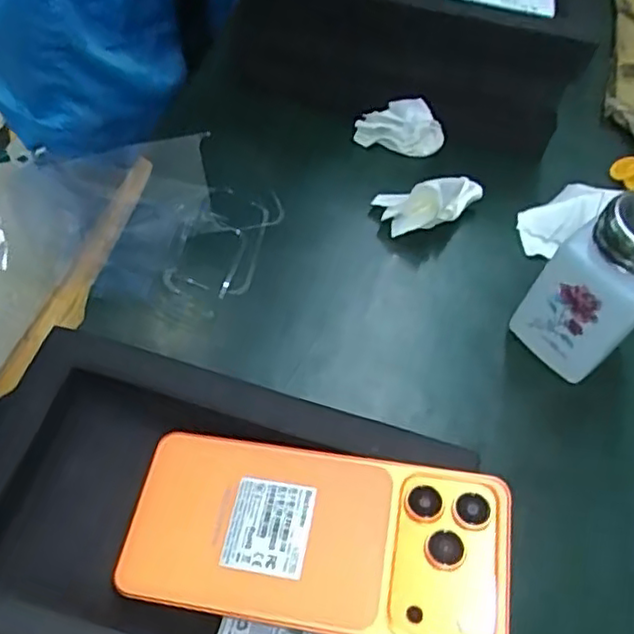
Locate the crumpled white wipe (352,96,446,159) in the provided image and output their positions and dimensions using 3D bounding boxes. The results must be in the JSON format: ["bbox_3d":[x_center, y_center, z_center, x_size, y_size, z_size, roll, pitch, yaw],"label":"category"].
[{"bbox_3d":[0.057,-0.130,0.452,0.059,0.034,0.015,12,57,0],"label":"crumpled white wipe"}]

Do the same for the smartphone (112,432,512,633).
[{"bbox_3d":[-0.001,0.094,0.284,0.160,0.005,0.076,7,57,9],"label":"smartphone"}]

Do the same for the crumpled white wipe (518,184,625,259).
[{"bbox_3d":[0.159,-0.065,0.424,0.063,0.015,0.036,-34,62,9],"label":"crumpled white wipe"}]

